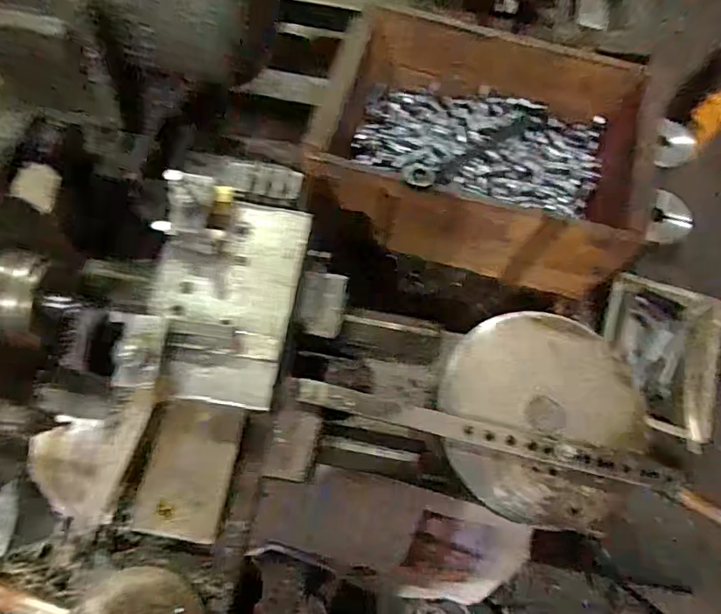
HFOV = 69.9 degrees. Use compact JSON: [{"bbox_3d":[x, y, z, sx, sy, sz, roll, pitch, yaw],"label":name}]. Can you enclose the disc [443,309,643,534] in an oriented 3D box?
[{"bbox_3d":[0.163,0.096,0.464,0.183,0.024,0.177,1,71,-2],"label":"disc"}]

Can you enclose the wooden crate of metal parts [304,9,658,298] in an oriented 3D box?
[{"bbox_3d":[0.144,-0.193,0.610,0.353,0.140,0.259,17,71,4],"label":"wooden crate of metal parts"}]

